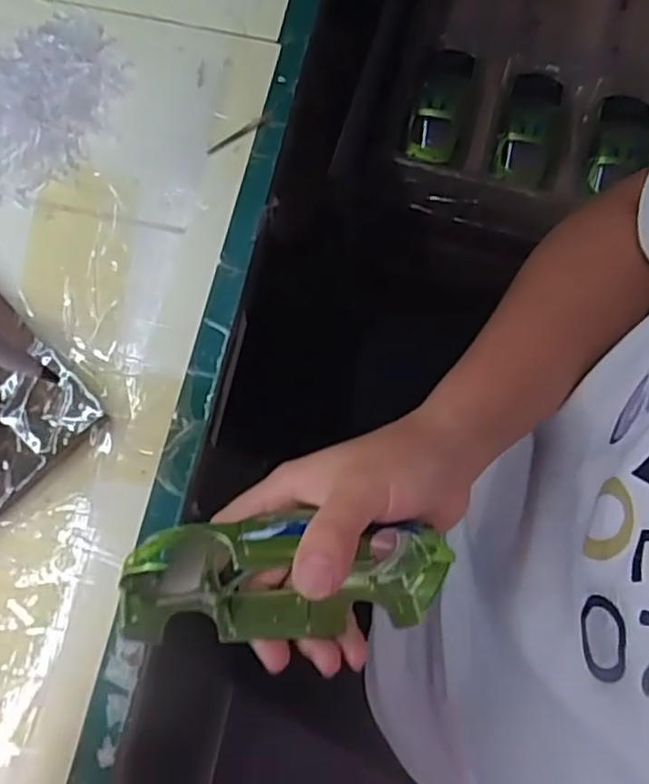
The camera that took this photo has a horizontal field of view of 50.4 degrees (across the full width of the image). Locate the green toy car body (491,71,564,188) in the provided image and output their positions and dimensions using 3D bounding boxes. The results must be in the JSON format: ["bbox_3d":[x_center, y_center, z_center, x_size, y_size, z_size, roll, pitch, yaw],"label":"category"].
[{"bbox_3d":[0.178,-0.231,0.599,0.045,0.023,0.129,18,72,3],"label":"green toy car body"}]

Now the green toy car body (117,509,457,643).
[{"bbox_3d":[-0.011,0.076,0.284,0.139,0.055,0.046,5,71,-22],"label":"green toy car body"}]

